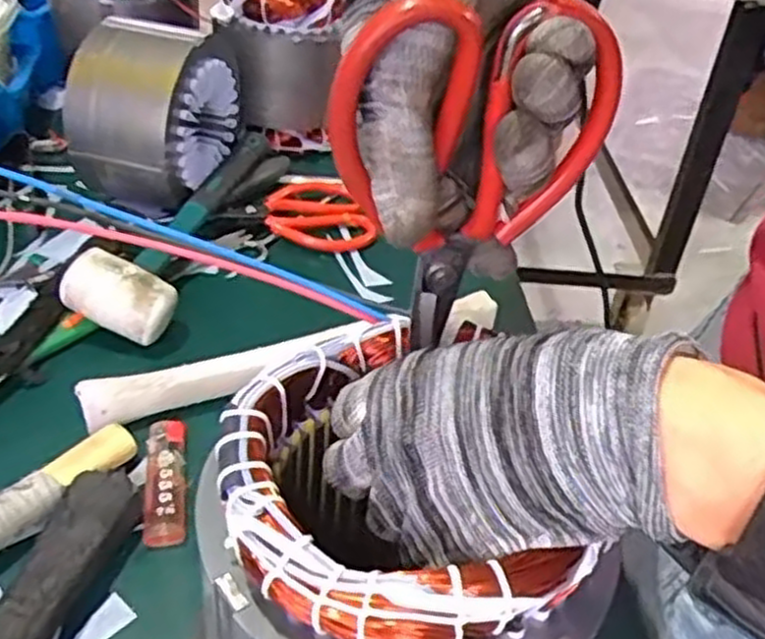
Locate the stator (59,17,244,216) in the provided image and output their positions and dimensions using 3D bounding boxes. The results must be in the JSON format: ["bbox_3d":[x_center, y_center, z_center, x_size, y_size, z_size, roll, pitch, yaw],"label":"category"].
[{"bbox_3d":[-0.199,-0.184,0.696,0.107,0.140,0.148,11,37,7],"label":"stator"}]

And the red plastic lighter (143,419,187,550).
[{"bbox_3d":[-0.129,0.094,0.468,0.023,0.010,0.088,-5,41,-10],"label":"red plastic lighter"}]

